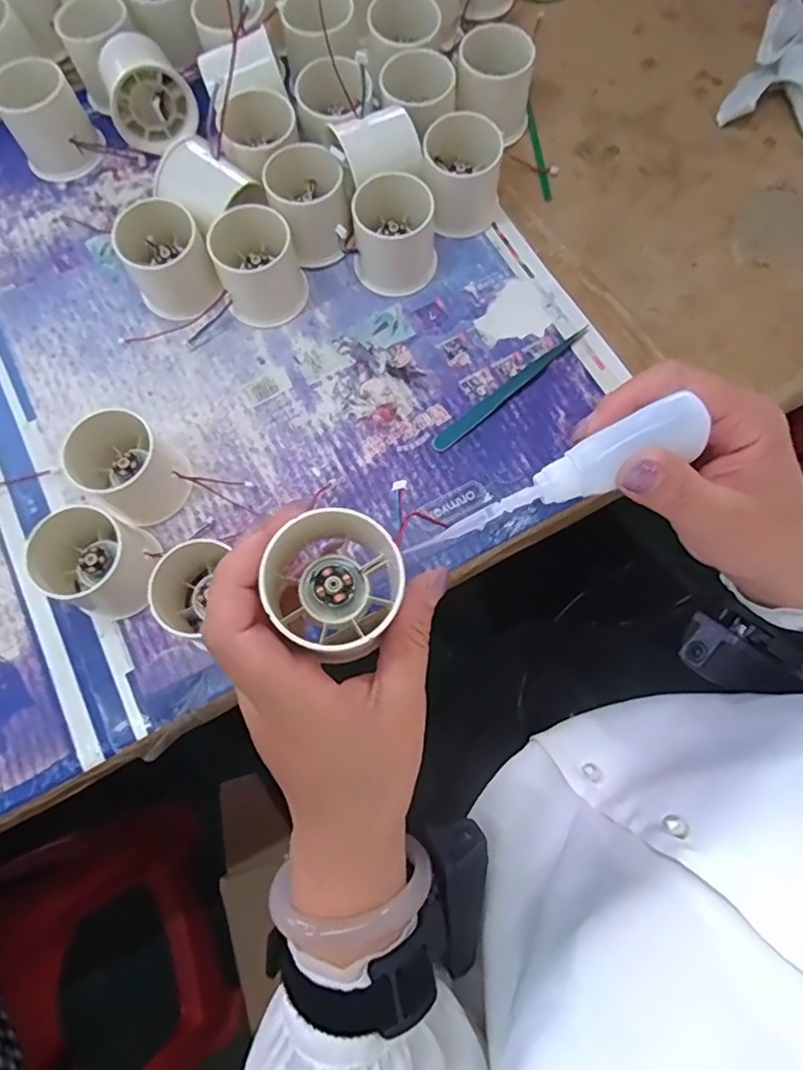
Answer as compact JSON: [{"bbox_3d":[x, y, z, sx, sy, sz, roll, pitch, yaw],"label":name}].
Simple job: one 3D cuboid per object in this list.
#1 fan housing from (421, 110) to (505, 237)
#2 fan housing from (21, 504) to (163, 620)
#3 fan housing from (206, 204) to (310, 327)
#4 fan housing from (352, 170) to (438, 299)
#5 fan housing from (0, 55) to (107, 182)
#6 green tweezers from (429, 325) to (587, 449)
[{"bbox_3d":[0.041,-0.242,0.386,0.051,0.050,0.058,5,75,2],"label":"fan housing"},{"bbox_3d":[-0.173,0.013,0.325,0.056,0.046,0.054,0,75,1],"label":"fan housing"},{"bbox_3d":[-0.093,-0.176,0.376,0.054,0.045,0.057,0,75,1],"label":"fan housing"},{"bbox_3d":[-0.004,-0.199,0.378,0.053,0.047,0.059,-3,75,0],"label":"fan housing"},{"bbox_3d":[-0.245,-0.287,0.399,0.052,0.051,0.043,-34,77,-8],"label":"fan housing"},{"bbox_3d":[0.070,-0.095,0.371,0.126,0.004,0.010,-40,78,-9],"label":"green tweezers"}]

